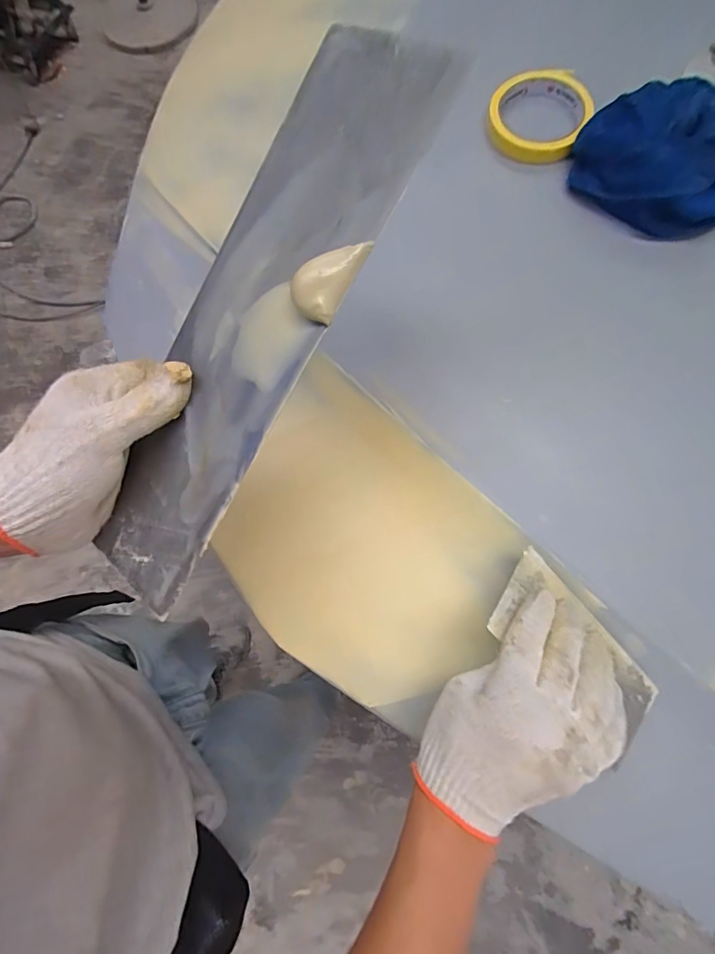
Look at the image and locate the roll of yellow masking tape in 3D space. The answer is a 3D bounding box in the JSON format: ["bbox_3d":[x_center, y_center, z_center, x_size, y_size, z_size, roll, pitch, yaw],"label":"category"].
[{"bbox_3d":[0.175,-0.351,0.450,0.090,0.020,0.103,18,75,6],"label":"roll of yellow masking tape"}]

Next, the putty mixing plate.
[{"bbox_3d":[-0.068,-0.081,0.267,0.096,0.012,0.333,36,102,25],"label":"putty mixing plate"}]

